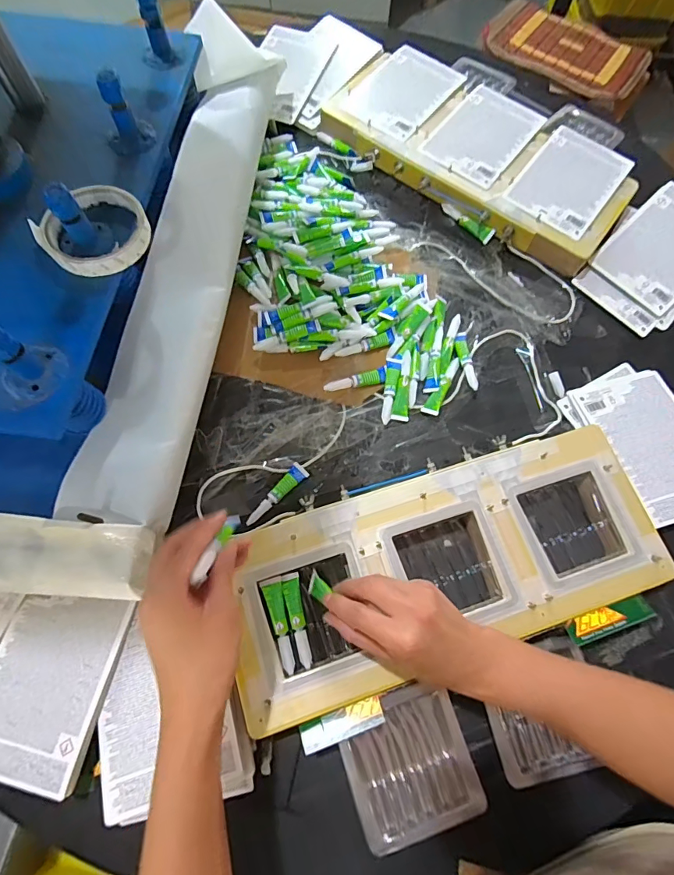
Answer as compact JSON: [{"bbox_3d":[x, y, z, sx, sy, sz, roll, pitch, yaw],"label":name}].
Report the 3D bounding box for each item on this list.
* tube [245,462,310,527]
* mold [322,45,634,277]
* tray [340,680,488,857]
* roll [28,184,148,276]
[{"bbox_3d":[-0.065,0.061,0.467,0.018,0.007,0.083,40,72,12],"label":"tube"},{"bbox_3d":[0.199,-0.406,0.622,0.430,0.043,0.190,37,72,11],"label":"mold"},{"bbox_3d":[0.062,0.280,0.377,0.103,0.022,0.105,-16,71,-9],"label":"tray"},{"bbox_3d":[-0.213,-0.184,0.390,0.087,0.014,0.087,1,69,-2],"label":"roll"}]

